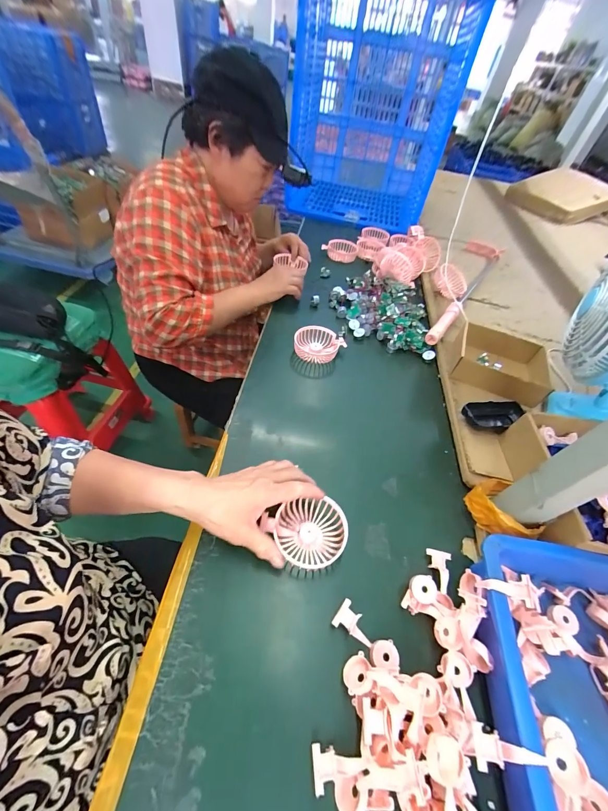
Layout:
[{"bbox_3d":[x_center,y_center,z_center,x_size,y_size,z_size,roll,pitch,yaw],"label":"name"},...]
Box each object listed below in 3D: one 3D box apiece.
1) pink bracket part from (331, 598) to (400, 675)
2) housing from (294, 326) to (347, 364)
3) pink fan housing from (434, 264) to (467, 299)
[{"bbox_3d":[0.067,0.247,0.335,0.077,0.022,0.029,35,53,18],"label":"pink bracket part"},{"bbox_3d":[0.030,-0.118,0.637,0.104,0.036,0.084,7,50,-5],"label":"housing"},{"bbox_3d":[0.369,-0.312,0.797,0.065,0.033,0.087,-36,97,5],"label":"pink fan housing"}]

